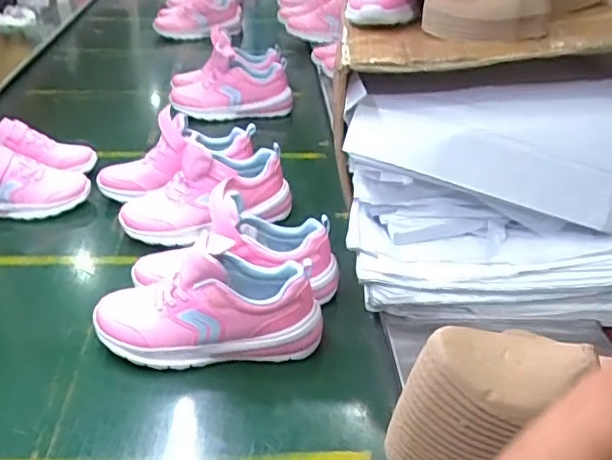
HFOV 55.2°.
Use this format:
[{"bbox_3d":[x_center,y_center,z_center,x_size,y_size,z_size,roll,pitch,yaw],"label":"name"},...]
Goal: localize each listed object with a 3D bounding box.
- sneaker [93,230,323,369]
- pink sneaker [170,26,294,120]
[{"bbox_3d":[-0.114,0.083,0.694,0.255,0.143,0.090,-3,34,-8],"label":"sneaker"},{"bbox_3d":[-0.153,-0.319,1.221,0.246,0.156,0.096,2,32,1],"label":"pink sneaker"}]

